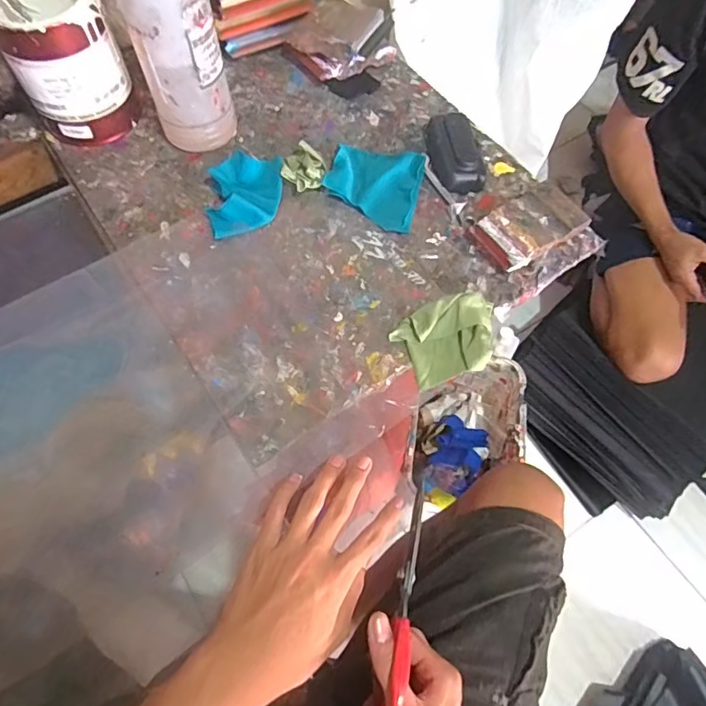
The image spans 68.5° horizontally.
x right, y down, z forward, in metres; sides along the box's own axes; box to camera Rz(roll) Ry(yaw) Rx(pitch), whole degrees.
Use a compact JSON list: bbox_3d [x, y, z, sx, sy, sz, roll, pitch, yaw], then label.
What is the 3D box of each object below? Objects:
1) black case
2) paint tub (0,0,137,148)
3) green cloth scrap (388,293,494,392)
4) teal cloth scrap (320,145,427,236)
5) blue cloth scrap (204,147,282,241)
[{"bbox_3d":[0.111,-0.227,0.578,0.047,0.032,0.103,-12,65,-7],"label":"black case"},{"bbox_3d":[-0.307,-0.315,0.557,0.105,0.134,0.110,1,64,-1],"label":"paint tub"},{"bbox_3d":[0.092,-0.016,0.481,0.096,0.022,0.075,-25,68,-13],"label":"green cloth scrap"},{"bbox_3d":[0.022,-0.184,0.567,0.099,0.014,0.097,14,65,5],"label":"teal cloth scrap"},{"bbox_3d":[-0.112,-0.170,0.549,0.075,0.019,0.097,-3,64,-3],"label":"blue cloth scrap"}]

